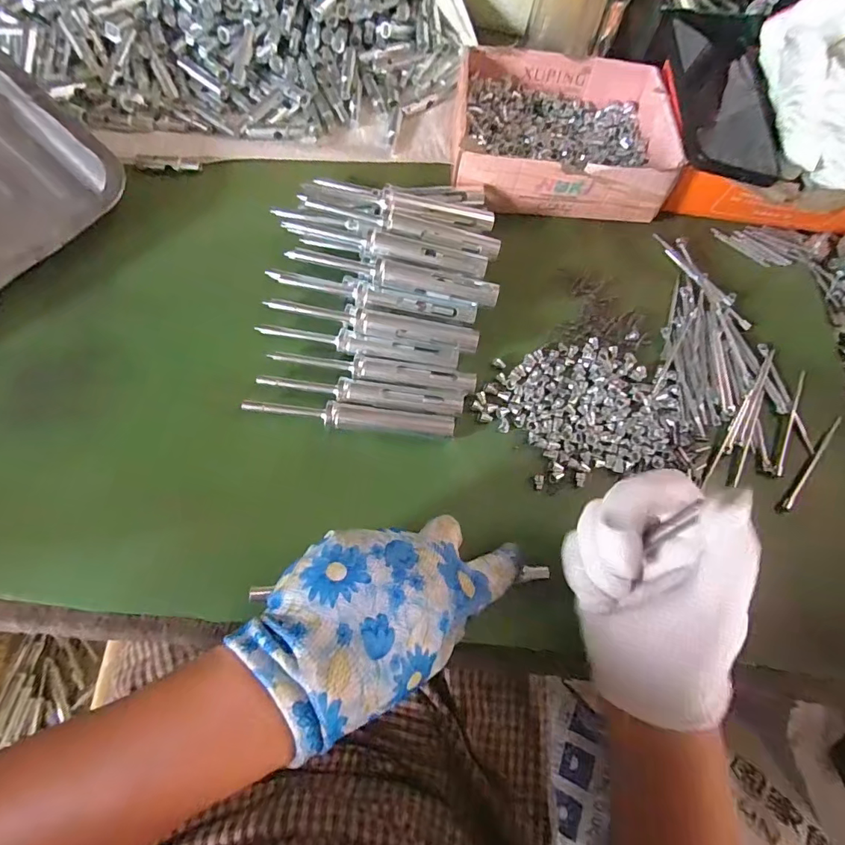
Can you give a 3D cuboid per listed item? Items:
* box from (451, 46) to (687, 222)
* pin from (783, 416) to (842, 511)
[{"bbox_3d":[0.114,-0.249,0.398,0.177,0.051,0.148,2,69,-1],"label":"box"},{"bbox_3d":[0.279,0.028,0.327,0.005,0.004,0.089,41,73,13],"label":"pin"}]

